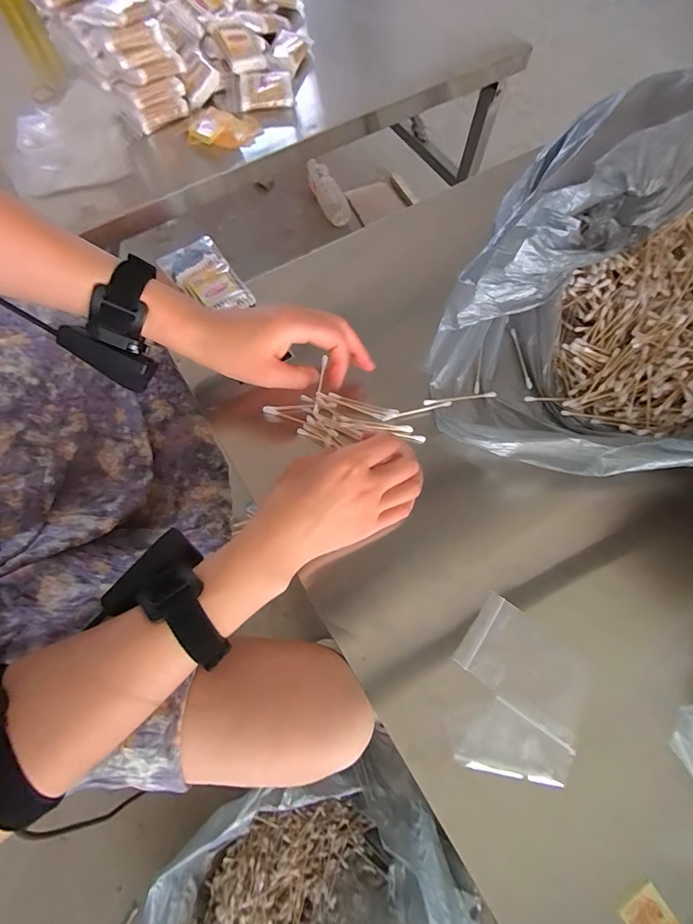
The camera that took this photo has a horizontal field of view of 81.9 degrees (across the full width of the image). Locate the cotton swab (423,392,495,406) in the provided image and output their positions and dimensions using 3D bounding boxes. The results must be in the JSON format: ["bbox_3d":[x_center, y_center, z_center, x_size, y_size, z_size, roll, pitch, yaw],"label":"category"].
[{"bbox_3d":[0.112,-0.062,0.394,0.072,0.006,0.006,-6,72,-3],"label":"cotton swab"}]

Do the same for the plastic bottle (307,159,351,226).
[{"bbox_3d":[-0.053,-0.753,1.116,0.057,0.045,0.180,-38,106,-12],"label":"plastic bottle"}]

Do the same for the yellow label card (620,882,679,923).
[{"bbox_3d":[0.210,0.317,0.274,0.032,0.004,0.034,-28,74,-10],"label":"yellow label card"}]

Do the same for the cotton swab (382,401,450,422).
[{"bbox_3d":[0.069,-0.050,0.389,0.068,0.004,0.004,-14,72,-5],"label":"cotton swab"}]

